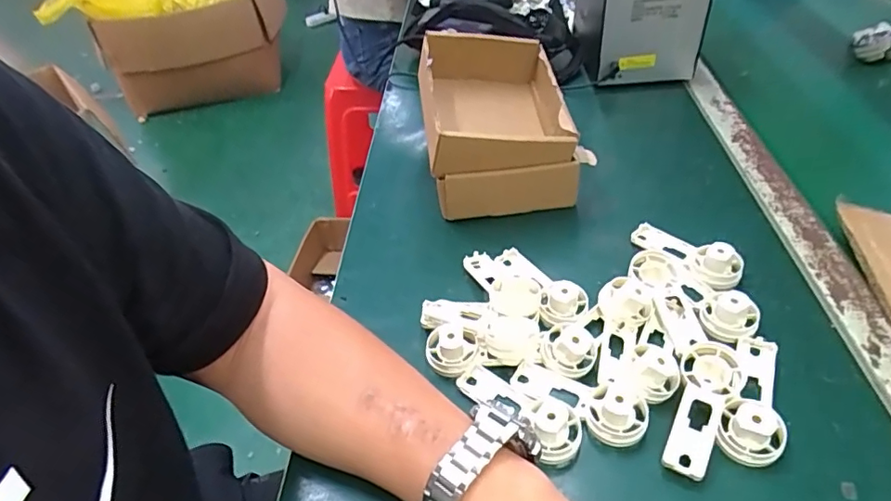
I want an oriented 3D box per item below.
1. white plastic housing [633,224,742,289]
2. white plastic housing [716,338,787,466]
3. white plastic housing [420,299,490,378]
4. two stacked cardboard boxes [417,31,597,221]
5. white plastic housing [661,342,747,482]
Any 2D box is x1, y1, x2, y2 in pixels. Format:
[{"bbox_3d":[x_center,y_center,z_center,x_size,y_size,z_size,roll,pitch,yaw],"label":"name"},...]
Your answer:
[{"bbox_3d":[0.203,-0.002,0.461,0.033,0.026,0.091,-32,47,-24],"label":"white plastic housing"},{"bbox_3d":[0.209,0.097,0.363,0.037,0.027,0.095,18,48,26],"label":"white plastic housing"},{"bbox_3d":[0.006,0.065,0.418,0.052,0.026,0.061,-1,42,8],"label":"white plastic housing"},{"bbox_3d":[0.051,-0.134,0.557,0.146,0.118,0.174,-10,42,-2],"label":"two stacked cardboard boxes"},{"bbox_3d":[0.166,0.103,0.358,0.038,0.026,0.091,22,50,29],"label":"white plastic housing"}]

